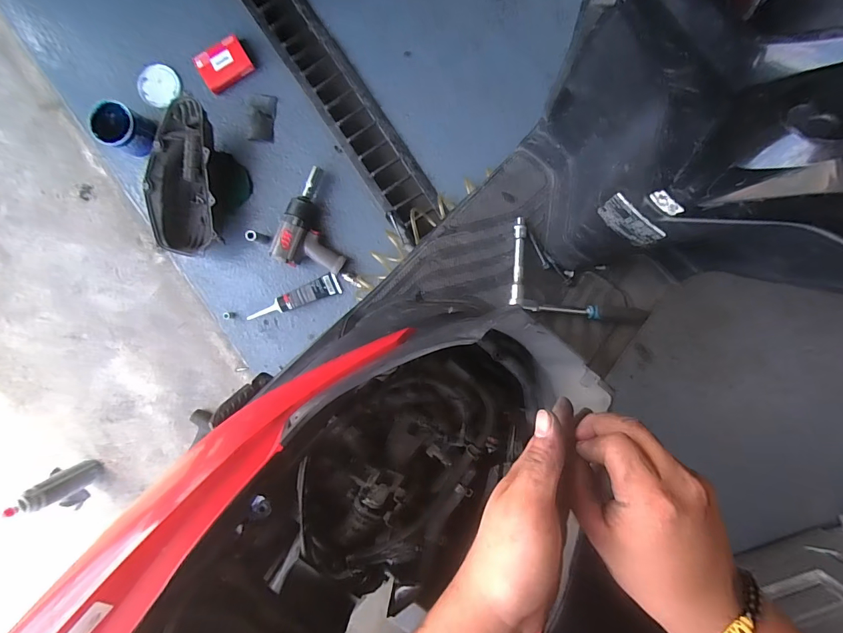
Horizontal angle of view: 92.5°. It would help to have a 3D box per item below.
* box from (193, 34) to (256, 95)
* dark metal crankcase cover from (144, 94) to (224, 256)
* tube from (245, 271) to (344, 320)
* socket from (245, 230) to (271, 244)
[{"bbox_3d":[-0.487,-0.621,0.997,0.126,0.029,0.093,-29,91,4],"label":"box"},{"bbox_3d":[-0.555,-0.327,0.962,0.169,0.083,0.348,12,106,2],"label":"dark metal crankcase cover"},{"bbox_3d":[-0.326,-0.048,1.020,0.244,0.033,0.054,-18,92,4],"label":"tube"},{"bbox_3d":[-0.401,-0.194,0.988,0.029,0.079,0.025,-6,92,3],"label":"socket"}]

